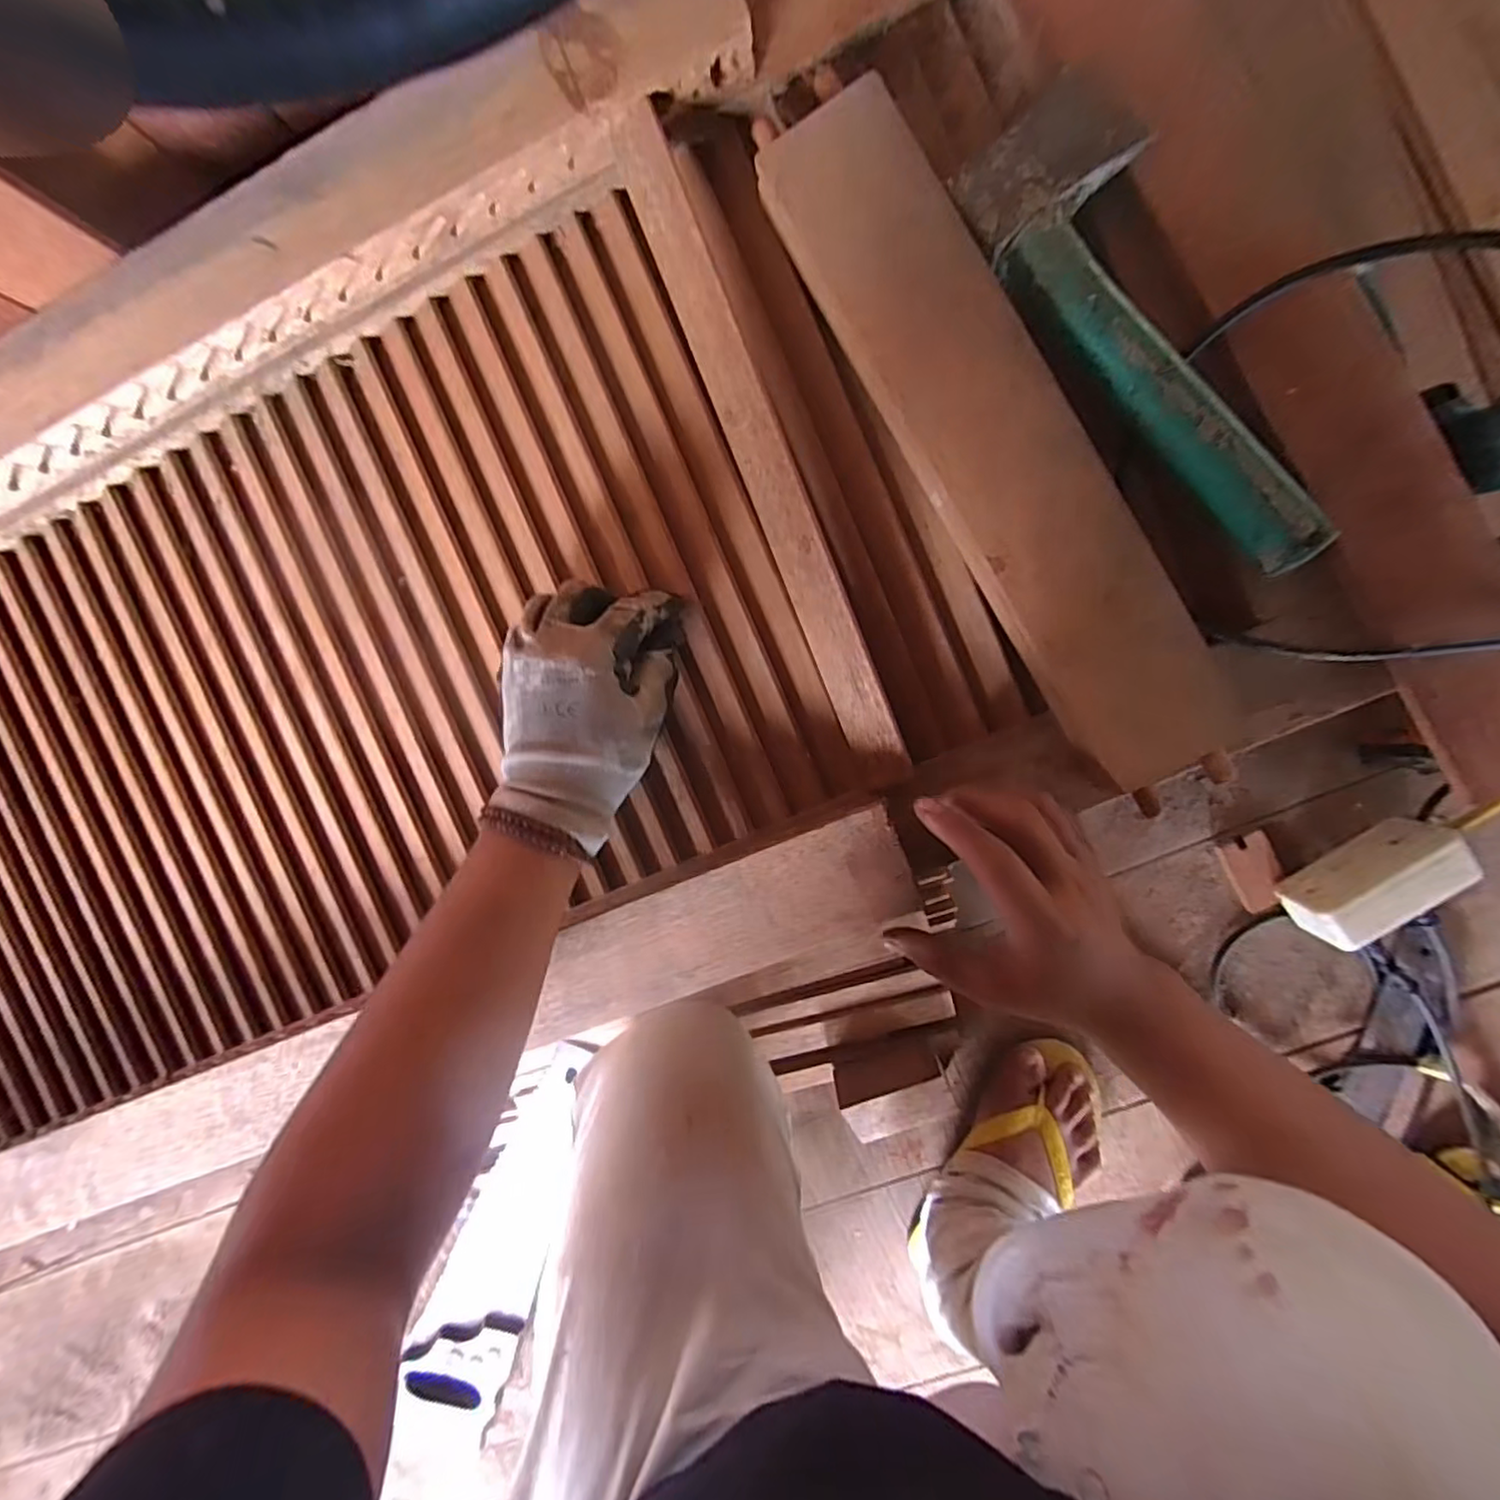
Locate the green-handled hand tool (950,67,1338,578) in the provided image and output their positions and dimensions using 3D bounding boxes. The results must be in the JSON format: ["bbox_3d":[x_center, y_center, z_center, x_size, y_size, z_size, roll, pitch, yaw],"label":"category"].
[{"bbox_3d":[0.207,-0.207,0.314,0.079,0.024,0.253,-37,89,9],"label":"green-handled hand tool"}]

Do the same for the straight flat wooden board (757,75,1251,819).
[{"bbox_3d":[0.127,-0.151,0.323,0.071,0.016,0.382,-31,90,9],"label":"straight flat wooden board"}]

